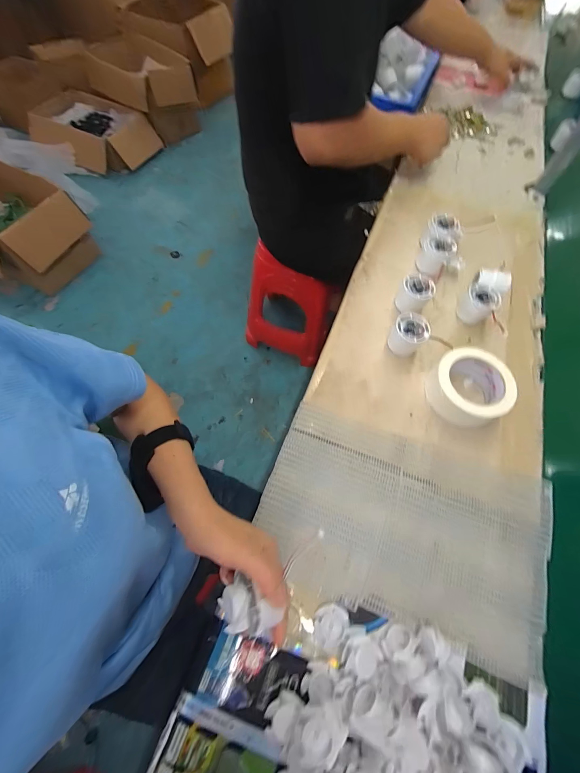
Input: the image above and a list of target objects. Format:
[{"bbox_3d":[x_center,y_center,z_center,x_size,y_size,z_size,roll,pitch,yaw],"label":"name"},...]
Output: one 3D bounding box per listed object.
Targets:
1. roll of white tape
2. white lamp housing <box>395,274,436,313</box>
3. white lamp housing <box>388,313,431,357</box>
[{"bbox_3d":[0.265,0.001,0.456,0.100,0.046,0.105,1,64,-2],"label":"roll of white tape"},{"bbox_3d":[0.216,-0.159,0.535,0.054,0.049,0.048,25,66,9],"label":"white lamp housing"},{"bbox_3d":[0.191,-0.082,0.496,0.051,0.051,0.052,1,64,-2],"label":"white lamp housing"}]

